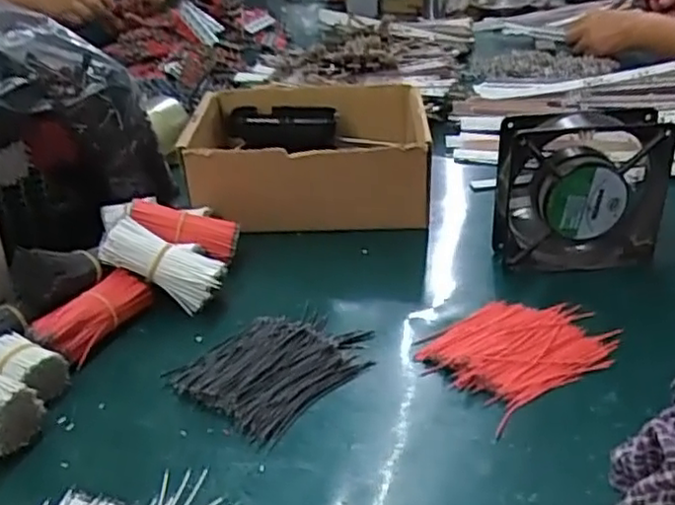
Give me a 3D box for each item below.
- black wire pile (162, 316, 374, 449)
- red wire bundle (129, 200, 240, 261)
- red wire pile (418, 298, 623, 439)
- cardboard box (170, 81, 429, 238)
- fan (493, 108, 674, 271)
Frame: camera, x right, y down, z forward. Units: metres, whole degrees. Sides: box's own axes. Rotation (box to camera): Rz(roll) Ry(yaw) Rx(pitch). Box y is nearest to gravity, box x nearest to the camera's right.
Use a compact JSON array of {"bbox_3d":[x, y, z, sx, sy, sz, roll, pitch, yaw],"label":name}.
[{"bbox_3d":[-0.041,0.072,0.454,0.094,0.014,0.114,20,35,36],"label":"black wire pile"},{"bbox_3d":[-0.128,-0.022,0.567,0.090,0.025,0.026,18,28,-3],"label":"red wire bundle"},{"bbox_3d":[0.122,0.060,0.457,0.122,0.016,0.091,-19,32,-28],"label":"red wire pile"},{"bbox_3d":[-0.027,-0.096,0.676,0.214,0.092,0.186,-2,28,3],"label":"cardboard box"},{"bbox_3d":[0.190,-0.049,0.530,0.123,0.111,0.050,-1,28,4],"label":"fan"}]

